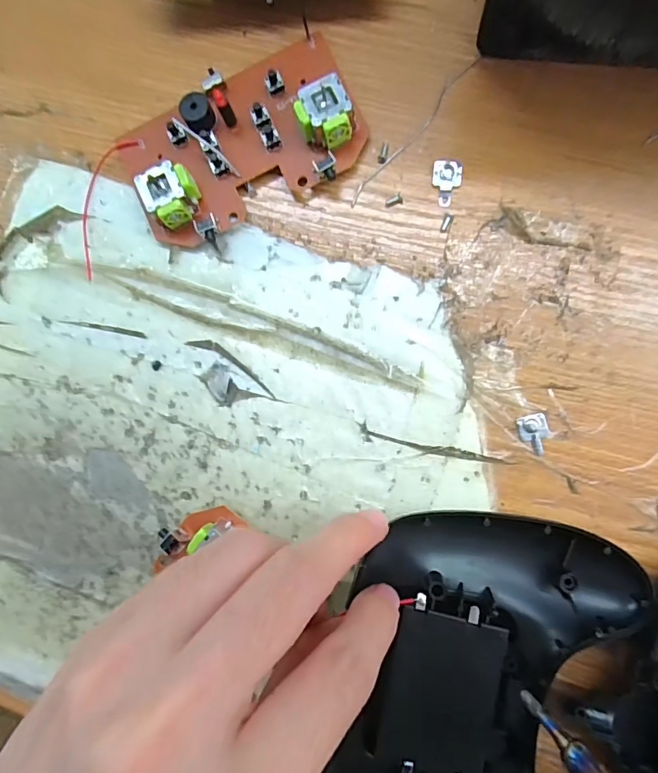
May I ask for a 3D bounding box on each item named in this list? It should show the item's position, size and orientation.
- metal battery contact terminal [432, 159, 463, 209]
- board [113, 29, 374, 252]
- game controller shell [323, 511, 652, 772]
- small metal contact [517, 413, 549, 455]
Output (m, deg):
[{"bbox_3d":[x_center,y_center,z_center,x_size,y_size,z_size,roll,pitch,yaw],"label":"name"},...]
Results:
[{"bbox_3d":[0.044,-0.076,0.178,0.011,0.004,0.017,3,87,7],"label":"metal battery contact terminal"},{"bbox_3d":[-0.034,-0.094,0.181,0.088,0.017,0.055,-27,84,5],"label":"board"},{"bbox_3d":[0.048,0.105,0.158,0.085,0.020,0.120,10,88,8],"label":"game controller shell"},{"bbox_3d":[0.073,0.017,0.170,0.010,0.004,0.014,-14,85,6],"label":"small metal contact"}]

